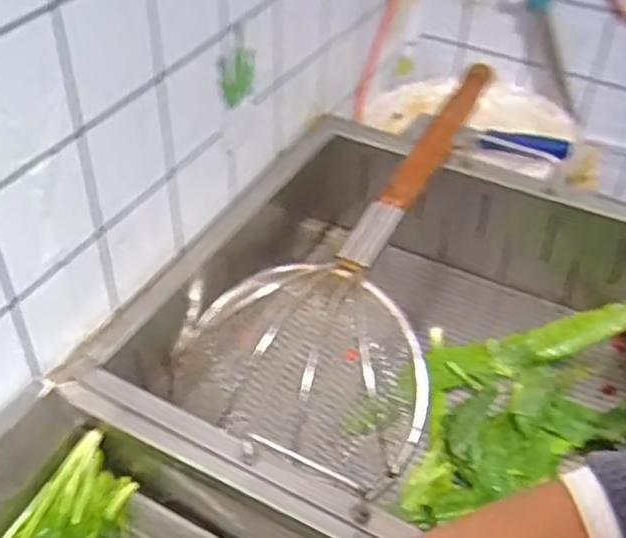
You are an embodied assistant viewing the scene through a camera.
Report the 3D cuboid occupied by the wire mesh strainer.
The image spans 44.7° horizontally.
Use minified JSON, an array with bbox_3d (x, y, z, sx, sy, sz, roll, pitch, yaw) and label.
[{"bbox_3d":[0.042,-0.037,0.852,0.248,0.116,0.542,13,45,12],"label":"wire mesh strainer"}]

